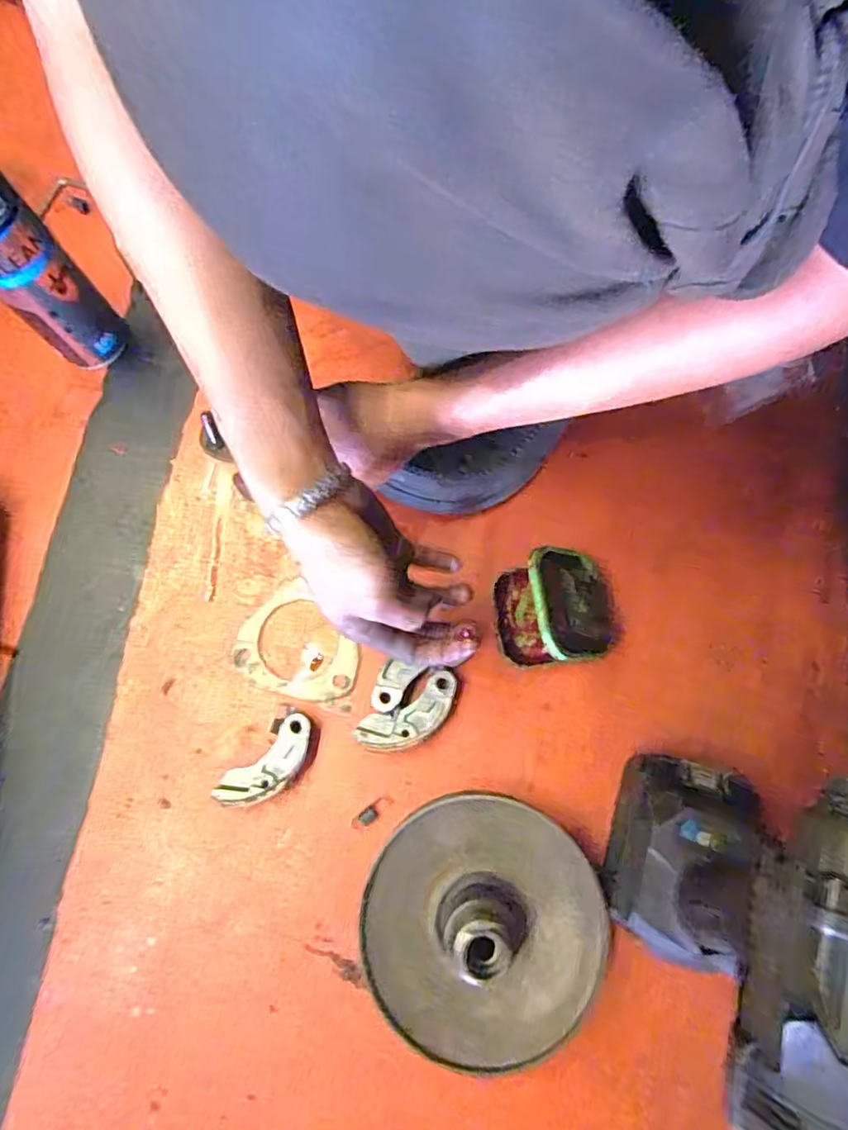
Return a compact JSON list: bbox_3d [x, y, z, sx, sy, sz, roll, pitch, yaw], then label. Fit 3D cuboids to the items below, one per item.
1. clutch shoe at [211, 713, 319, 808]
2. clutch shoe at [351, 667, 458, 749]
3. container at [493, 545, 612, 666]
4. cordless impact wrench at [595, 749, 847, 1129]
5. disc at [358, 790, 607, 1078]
[{"bbox_3d":[-0.114,0.147,0.448,0.040,0.020,0.080,43,78,12],"label":"clutch shoe"},{"bbox_3d":[-0.009,0.113,0.454,0.081,0.020,0.036,-33,76,-9],"label":"clutch shoe"},{"bbox_3d":[0.098,0.033,0.448,0.083,0.082,0.078,-9,74,-2],"label":"container"},{"bbox_3d":[0.191,0.108,0.324,0.067,0.239,0.276,30,78,10],"label":"cordless impact wrench"},{"bbox_3d":[0.038,0.232,0.383,0.150,0.085,0.152,0,73,1],"label":"disc"}]

